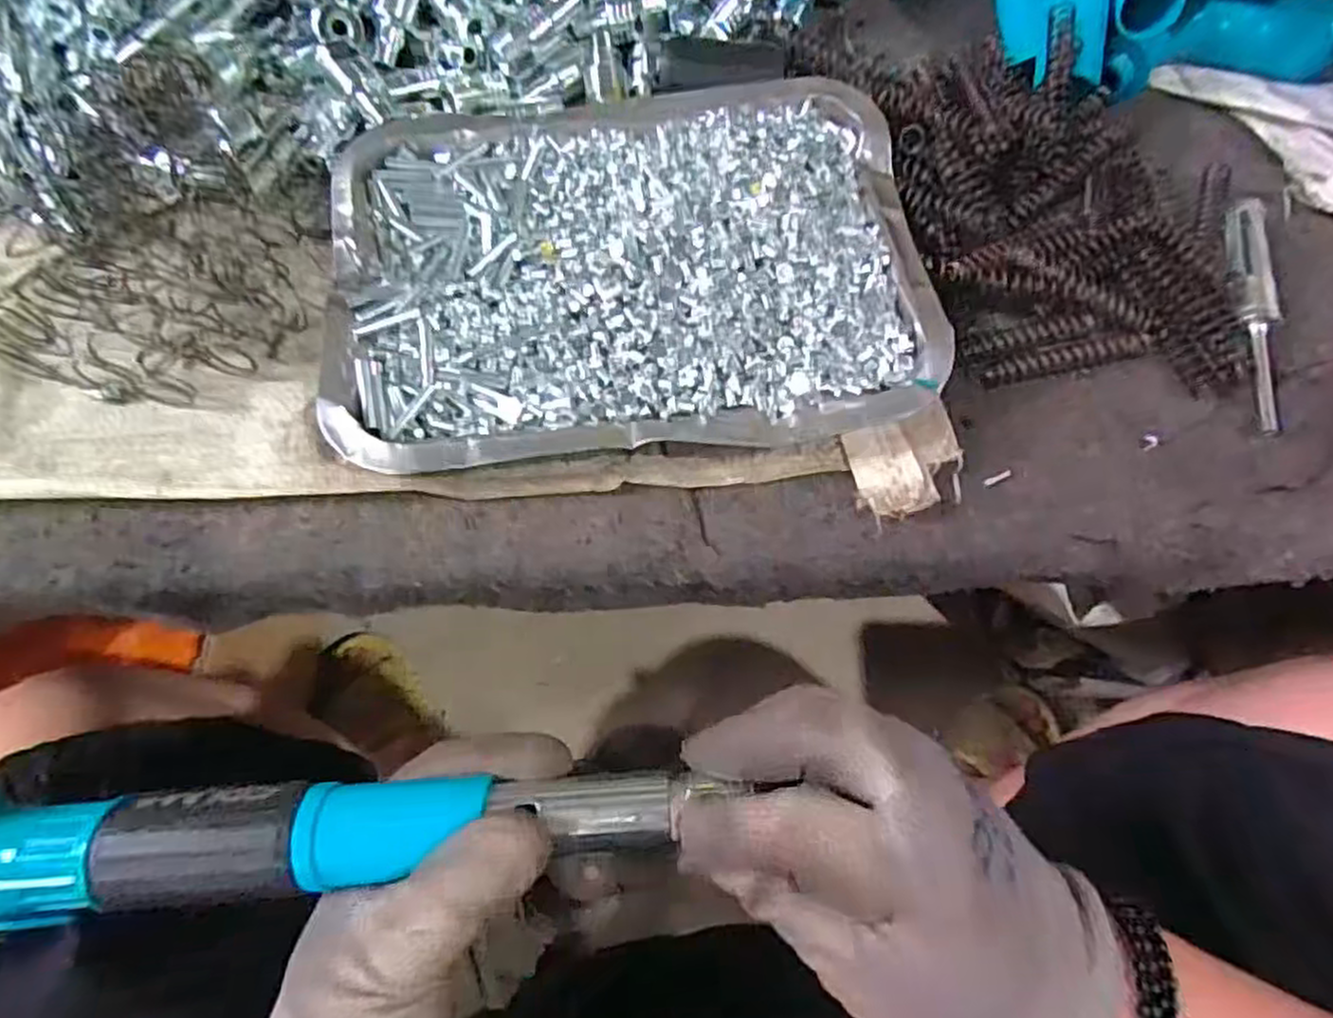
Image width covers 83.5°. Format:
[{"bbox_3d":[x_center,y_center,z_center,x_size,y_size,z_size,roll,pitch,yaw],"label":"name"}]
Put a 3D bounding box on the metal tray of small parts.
[{"bbox_3d":[-0.016,-0.109,0.323,0.248,0.025,0.182,-5,73,-4],"label":"metal tray of small parts"}]

